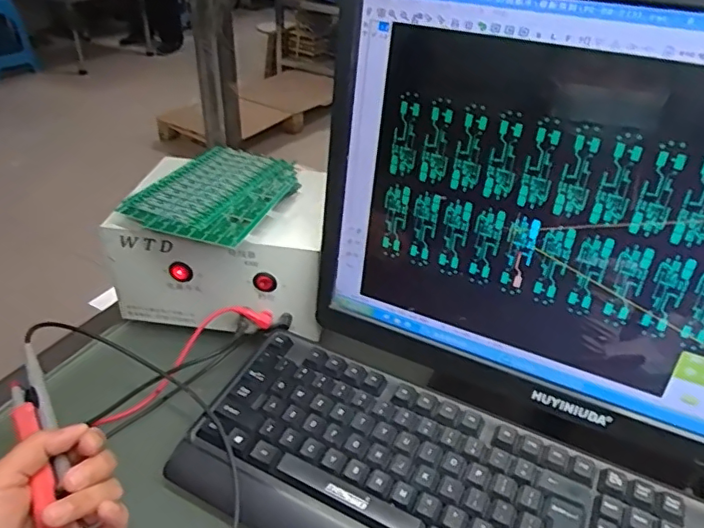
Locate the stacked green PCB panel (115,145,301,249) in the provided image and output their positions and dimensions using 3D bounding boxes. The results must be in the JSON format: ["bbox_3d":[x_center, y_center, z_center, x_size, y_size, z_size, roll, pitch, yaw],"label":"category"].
[{"bbox_3d":[-0.124,-0.070,0.524,0.112,0.016,0.156,14,37,15],"label":"stacked green PCB panel"}]

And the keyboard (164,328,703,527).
[{"bbox_3d":[0.084,0.178,0.392,0.423,0.041,0.154,20,39,22],"label":"keyboard"}]

